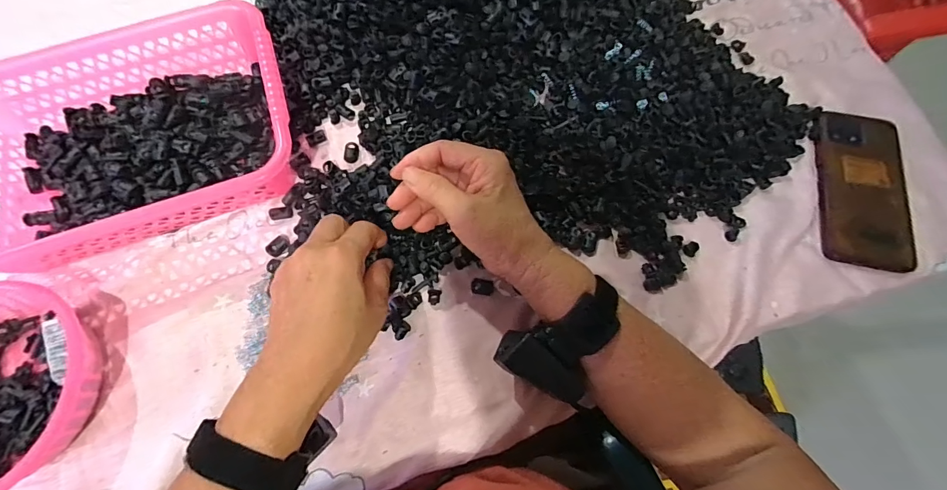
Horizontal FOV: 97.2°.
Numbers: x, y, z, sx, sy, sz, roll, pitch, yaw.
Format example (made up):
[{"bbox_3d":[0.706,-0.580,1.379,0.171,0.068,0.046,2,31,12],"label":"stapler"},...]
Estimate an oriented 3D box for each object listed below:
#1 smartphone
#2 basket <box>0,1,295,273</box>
[{"bbox_3d":[0.385,-0.061,0.408,0.083,0.010,0.167,14,71,6],"label":"smartphone"},{"bbox_3d":[-0.328,-0.100,0.407,0.304,0.075,0.202,-20,72,-6],"label":"basket"}]

